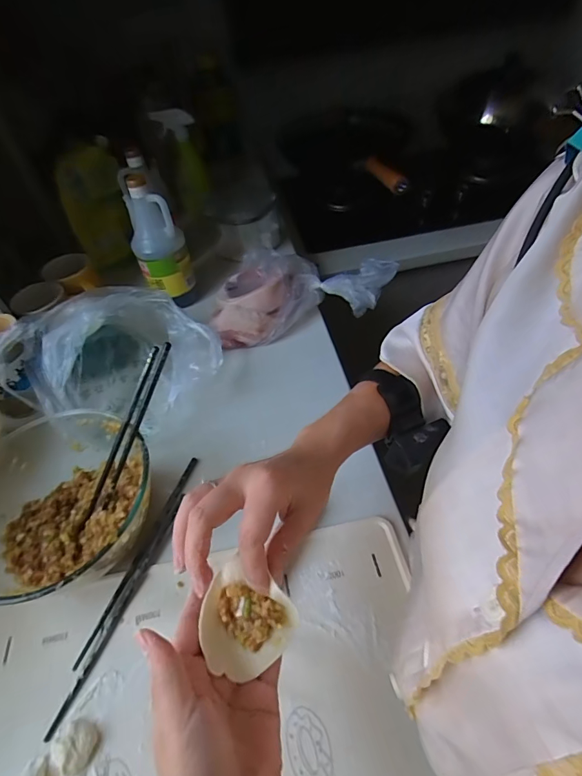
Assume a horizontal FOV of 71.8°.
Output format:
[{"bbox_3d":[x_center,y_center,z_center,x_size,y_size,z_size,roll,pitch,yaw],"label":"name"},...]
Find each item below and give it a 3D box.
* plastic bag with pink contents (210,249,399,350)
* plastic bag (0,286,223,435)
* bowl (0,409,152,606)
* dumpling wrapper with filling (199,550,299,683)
[{"bbox_3d":[0.008,-0.177,0.675,0.273,0.100,0.186,-8,49,-1],"label":"plastic bag with pink contents"},{"bbox_3d":[-0.241,-0.051,0.576,0.265,0.122,0.176,3,50,8],"label":"plastic bag"},{"bbox_3d":[-0.237,0.133,0.434,0.188,0.094,0.190,-3,49,3],"label":"bowl"},{"bbox_3d":[-0.035,0.159,0.277,0.066,0.026,0.058,26,57,25],"label":"dumpling wrapper with filling"}]

